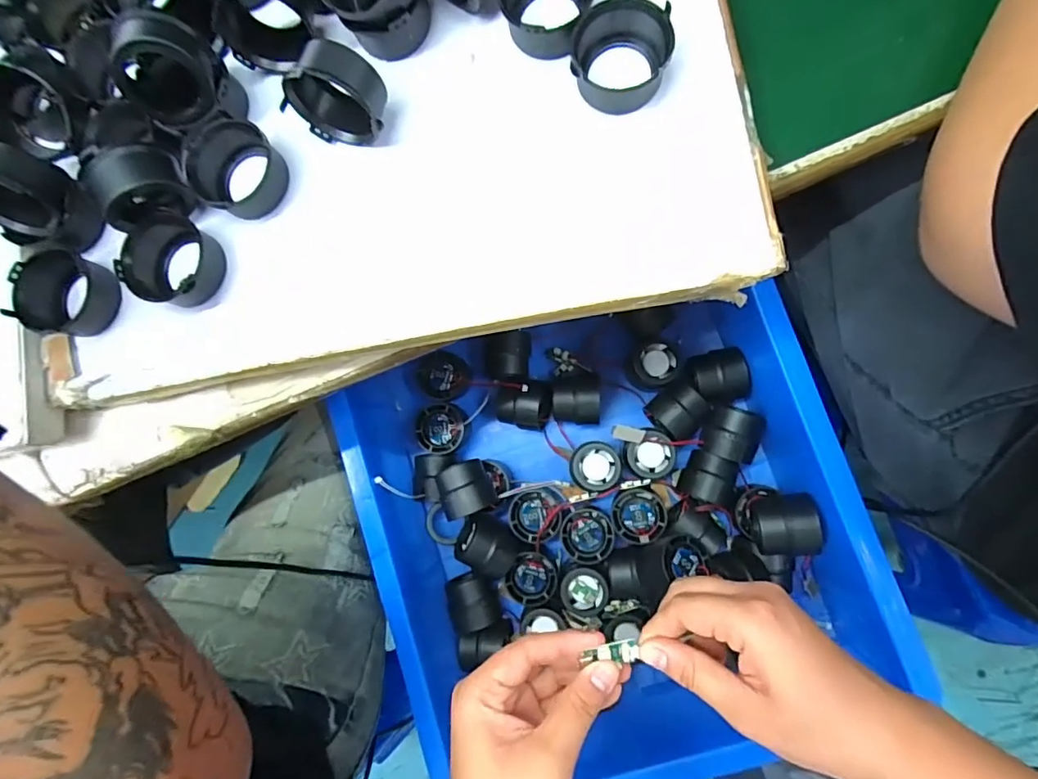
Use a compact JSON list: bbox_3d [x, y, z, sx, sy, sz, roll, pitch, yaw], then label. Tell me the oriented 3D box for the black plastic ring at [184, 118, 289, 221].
[{"bbox_3d":[-0.171,-0.133,0.308,0.046,0.028,0.047,-1,84,8],"label":"black plastic ring"}]

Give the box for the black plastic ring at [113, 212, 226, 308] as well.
[{"bbox_3d":[-0.211,-0.078,0.309,0.047,0.025,0.051,-1,84,8],"label":"black plastic ring"}]

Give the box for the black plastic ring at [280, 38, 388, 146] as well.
[{"bbox_3d":[-0.103,-0.165,0.293,0.053,0.048,0.028,25,73,-14],"label":"black plastic ring"}]

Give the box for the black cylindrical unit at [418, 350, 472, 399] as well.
[{"bbox_3d":[-0.080,-0.017,0.555,0.046,0.038,0.050,-1,84,8],"label":"black cylindrical unit"}]

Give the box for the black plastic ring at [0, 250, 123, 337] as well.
[{"bbox_3d":[-0.278,-0.058,0.315,0.047,0.027,0.049,-1,84,8],"label":"black plastic ring"}]

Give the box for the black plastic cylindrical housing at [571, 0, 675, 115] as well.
[{"bbox_3d":[0.056,-0.184,0.282,0.052,0.031,0.046,0,84,8],"label":"black plastic cylindrical housing"}]

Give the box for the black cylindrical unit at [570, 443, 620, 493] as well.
[{"bbox_3d":[0.078,0.078,0.526,0.049,0.043,0.047,-1,84,8],"label":"black cylindrical unit"}]

